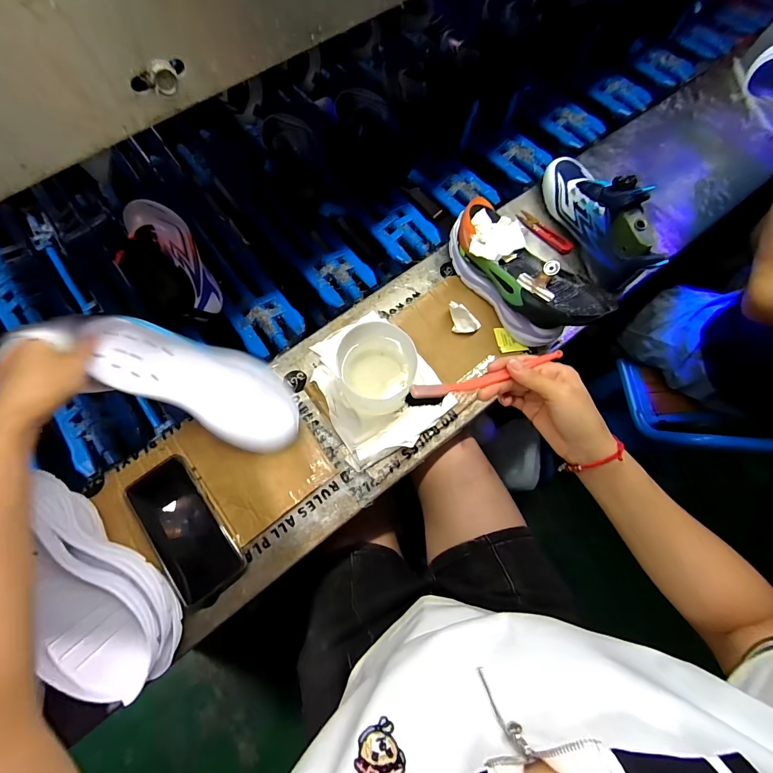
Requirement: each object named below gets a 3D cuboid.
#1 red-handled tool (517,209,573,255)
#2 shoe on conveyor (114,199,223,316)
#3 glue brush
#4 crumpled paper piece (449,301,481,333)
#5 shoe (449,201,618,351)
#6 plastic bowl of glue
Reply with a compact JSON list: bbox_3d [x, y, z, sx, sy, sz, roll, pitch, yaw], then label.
[{"bbox_3d":[0.252,-0.248,0.578,0.022,0.013,0.102,-41,78,-10],"label":"red-handled tool"},{"bbox_3d":[-0.348,-0.201,0.549,0.106,0.094,0.221,-28,76,-7],"label":"shoe on conveyor"},{"bbox_3d":[0.100,-0.008,0.360,0.170,0.022,0.016,-14,74,-15],"label":"glue brush"},{"bbox_3d":[0.107,-0.095,0.510,0.051,0.033,0.032,30,77,9],"label":"crumpled paper piece"},{"bbox_3d":[0.180,-0.158,0.501,0.099,0.085,0.237,-35,77,-9],"label":"shoe"},{"bbox_3d":[-0.011,-0.022,0.460,0.091,0.086,0.100,0,74,1],"label":"plastic bowl of glue"}]

